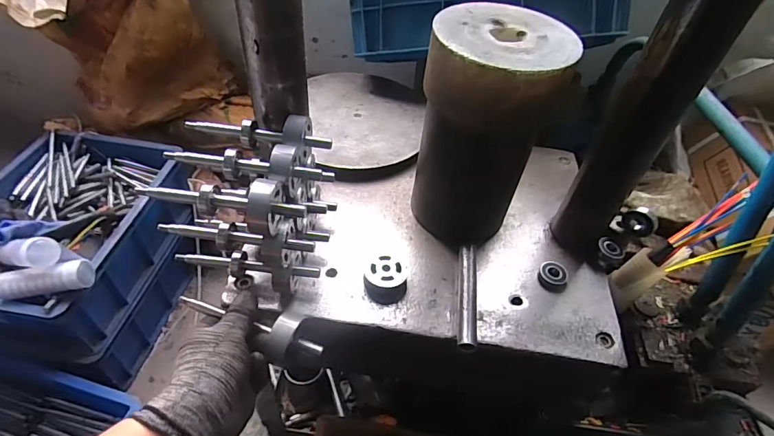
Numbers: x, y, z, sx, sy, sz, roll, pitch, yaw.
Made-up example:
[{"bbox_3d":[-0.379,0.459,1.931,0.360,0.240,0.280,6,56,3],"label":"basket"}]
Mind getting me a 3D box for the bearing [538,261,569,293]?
[{"bbox_3d":[0.207,0.073,0.541,0.036,0.016,0.034,3,47,-3],"label":"bearing"}]

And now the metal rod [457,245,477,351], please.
[{"bbox_3d":[0.093,0.091,0.507,0.021,0.020,0.138,9,47,2],"label":"metal rod"}]

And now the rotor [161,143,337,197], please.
[{"bbox_3d":[-0.136,-0.055,0.446,0.156,0.047,0.052,16,48,9],"label":"rotor"}]

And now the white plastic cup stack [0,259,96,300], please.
[{"bbox_3d":[-0.510,0.088,0.644,0.127,0.041,0.040,-4,48,-10],"label":"white plastic cup stack"}]

